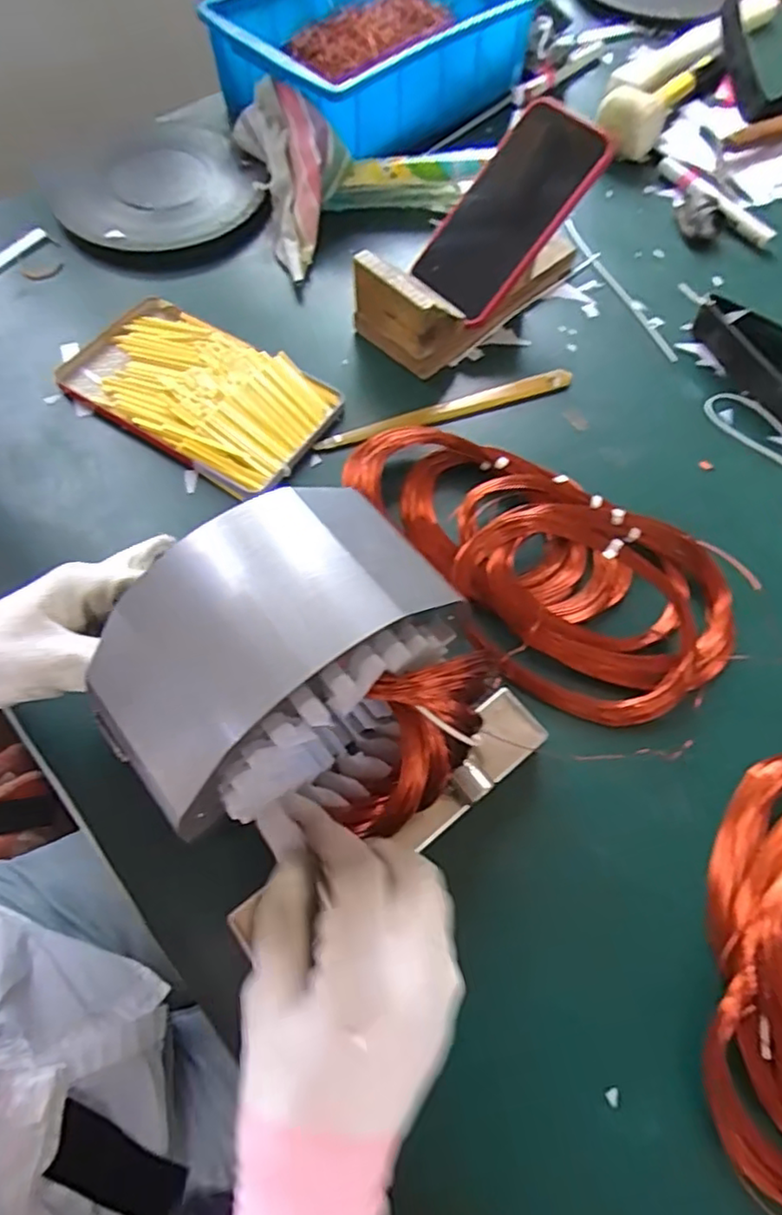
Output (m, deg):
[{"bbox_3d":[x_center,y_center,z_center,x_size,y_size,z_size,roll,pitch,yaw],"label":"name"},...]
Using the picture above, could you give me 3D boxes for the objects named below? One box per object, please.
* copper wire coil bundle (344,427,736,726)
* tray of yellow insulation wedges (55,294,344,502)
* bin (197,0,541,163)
[{"bbox_3d":[0.099,-0.044,0.435,0.150,0.031,0.264,-36,68,-15],"label":"copper wire coil bundle"},{"bbox_3d":[-0.145,-0.169,0.496,0.194,0.018,0.120,31,69,15],"label":"tray of yellow insulation wedges"},{"bbox_3d":[-0.015,-0.571,0.664,0.301,0.101,0.210,-40,72,-18],"label":"bin"}]

